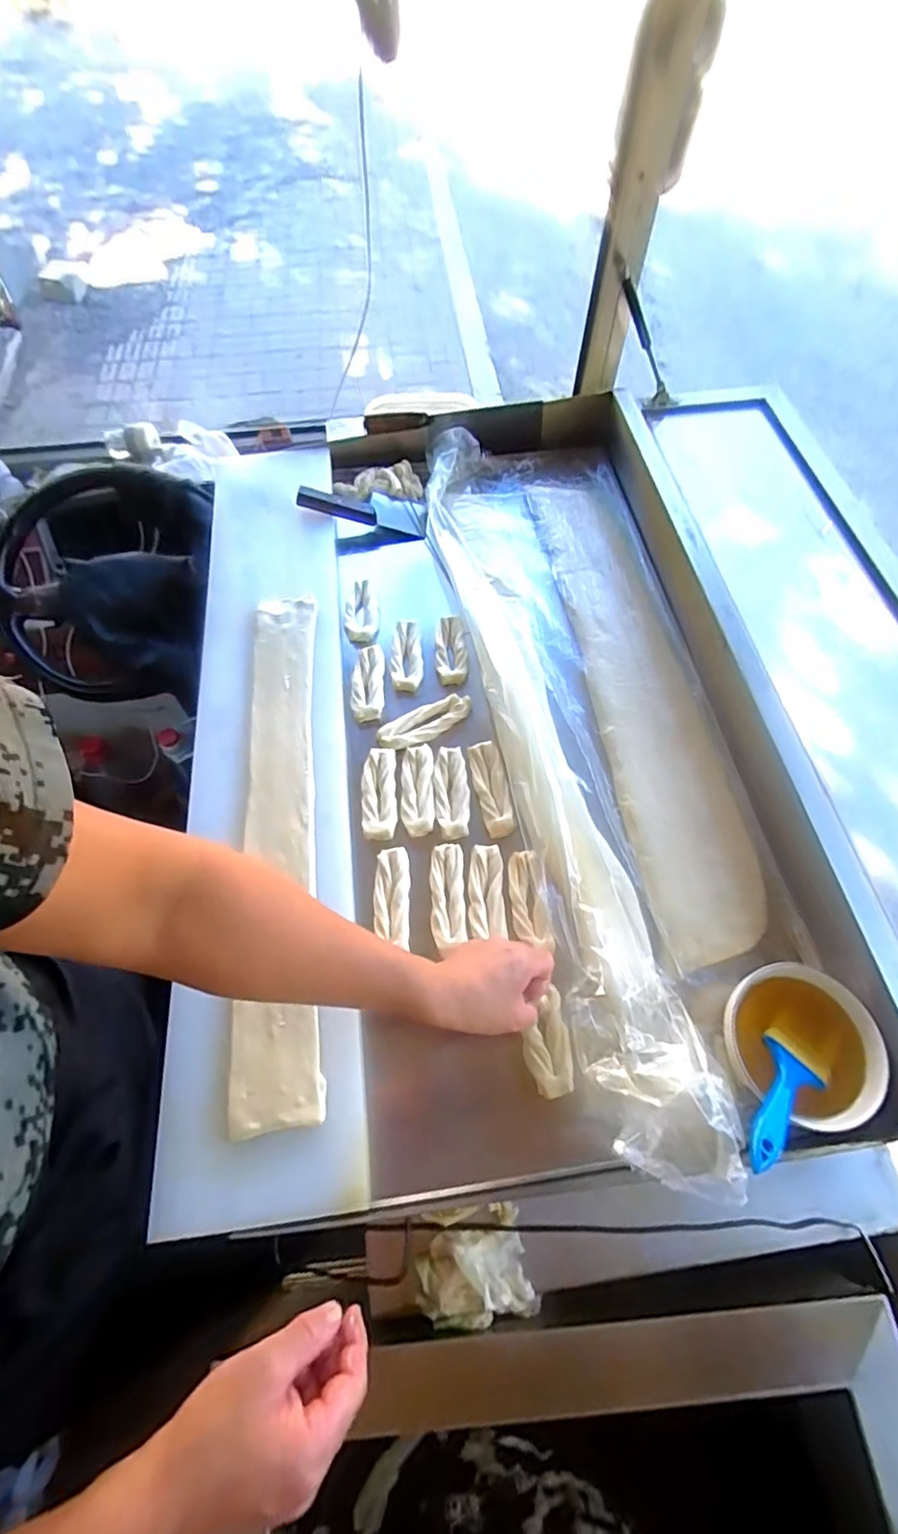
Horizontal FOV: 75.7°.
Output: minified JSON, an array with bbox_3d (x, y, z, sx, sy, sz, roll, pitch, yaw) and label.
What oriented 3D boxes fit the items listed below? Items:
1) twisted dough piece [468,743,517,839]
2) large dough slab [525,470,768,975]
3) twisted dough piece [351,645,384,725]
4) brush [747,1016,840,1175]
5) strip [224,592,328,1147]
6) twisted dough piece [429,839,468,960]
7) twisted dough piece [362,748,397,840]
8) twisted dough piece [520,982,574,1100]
[{"bbox_3d":[0.047,0.023,0.645,0.036,0.013,0.112,-9,62,-4],"label":"twisted dough piece"},{"bbox_3d":[0.226,-0.136,0.720,0.128,0.030,0.712,-6,62,-2],"label":"large dough slab"},{"bbox_3d":[-0.100,-0.106,0.711,0.037,0.012,0.115,-3,62,0],"label":"twisted dough piece"},{"bbox_3d":[0.267,0.257,0.459,0.138,0.016,0.053,-31,64,-36],"label":"brush"},{"bbox_3d":[-0.179,0.046,0.622,0.079,0.021,0.585,-6,62,-2],"label":"strip"},{"bbox_3d":[-0.002,0.133,0.603,0.035,0.010,0.108,-3,62,0],"label":"twisted dough piece"},{"bbox_3d":[-0.078,0.027,0.643,0.036,0.013,0.109,-3,62,-1],"label":"twisted dough piece"},{"bbox_3d":[0.088,0.249,0.521,0.042,0.016,0.085,-4,62,-1],"label":"twisted dough piece"}]

